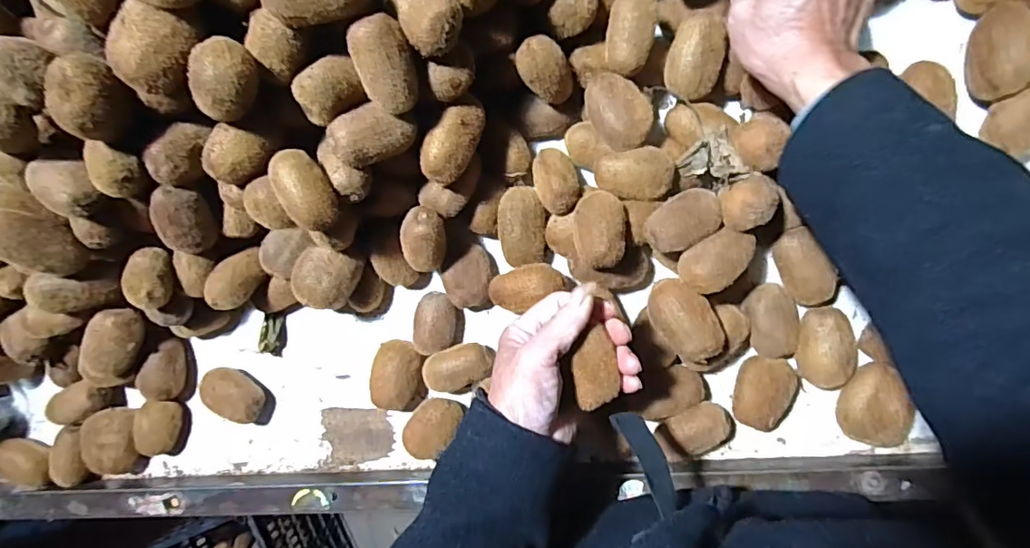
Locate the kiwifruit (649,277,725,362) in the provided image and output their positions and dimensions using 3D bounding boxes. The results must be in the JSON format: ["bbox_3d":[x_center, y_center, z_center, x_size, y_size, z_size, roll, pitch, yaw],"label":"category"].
[{"bbox_3d":[0.142,0.037,0.436,0.044,0.041,0.070,-36,89,9],"label":"kiwifruit"}]

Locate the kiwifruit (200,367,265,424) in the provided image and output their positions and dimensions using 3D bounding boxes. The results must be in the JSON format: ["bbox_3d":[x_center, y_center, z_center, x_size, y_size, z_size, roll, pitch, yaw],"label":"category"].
[{"bbox_3d":[-0.288,0.122,0.528,0.064,0.034,0.044,37,98,4],"label":"kiwifruit"}]

